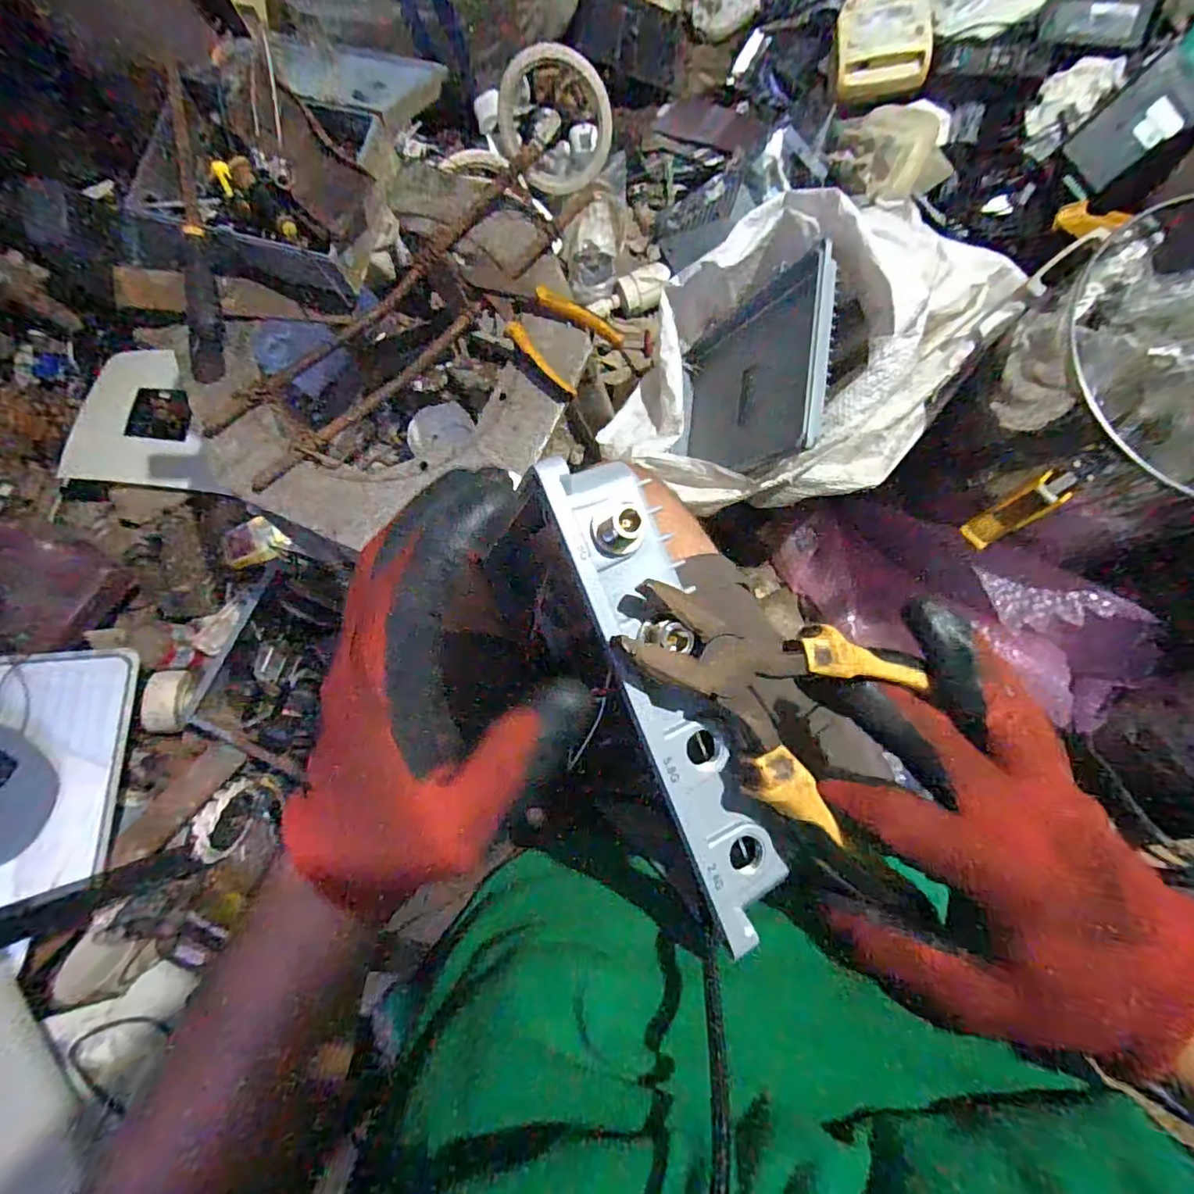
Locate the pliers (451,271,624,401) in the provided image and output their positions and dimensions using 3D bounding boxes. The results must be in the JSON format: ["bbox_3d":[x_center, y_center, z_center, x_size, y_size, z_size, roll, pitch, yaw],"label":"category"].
[{"bbox_3d":[-0.063,-0.273,0.535,0.166,0.028,0.088,41,85,8],"label":"pliers"}]

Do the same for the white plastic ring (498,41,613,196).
[{"bbox_3d":[-0.061,-0.703,0.812,0.171,0.166,0.045,25,52,-19],"label":"white plastic ring"}]

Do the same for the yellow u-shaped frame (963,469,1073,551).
[{"bbox_3d":[0.408,-0.081,0.538,0.016,0.090,0.030,-34,80,-35],"label":"yellow u-shaped frame"}]

